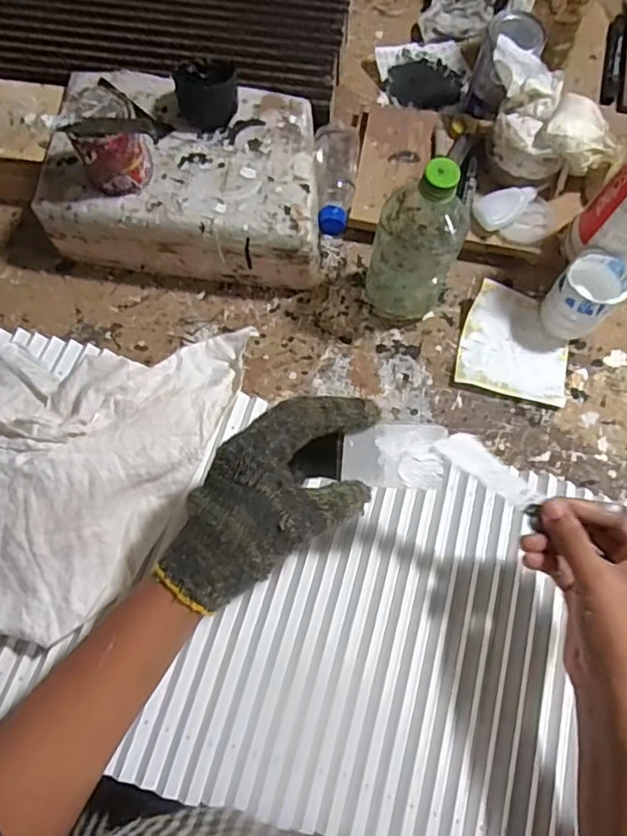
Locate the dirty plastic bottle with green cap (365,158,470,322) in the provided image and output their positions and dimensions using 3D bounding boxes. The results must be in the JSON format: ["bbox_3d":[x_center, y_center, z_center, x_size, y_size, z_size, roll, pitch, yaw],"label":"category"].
[{"bbox_3d":[0.099,-0.165,0.583,0.080,0.193,0.067,22,73,6],"label":"dirty plastic bottle with green cap"}]

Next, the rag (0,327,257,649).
[{"bbox_3d":[-0.195,0.014,0.469,0.221,0.060,0.280,18,72,5],"label":"rag"}]

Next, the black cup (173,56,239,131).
[{"bbox_3d":[-0.107,-0.327,0.606,0.067,0.053,0.053,-6,72,-3],"label":"black cup"}]

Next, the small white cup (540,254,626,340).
[{"bbox_3d":[0.281,-0.122,0.639,0.058,0.081,0.064,42,76,12],"label":"small white cup"}]

